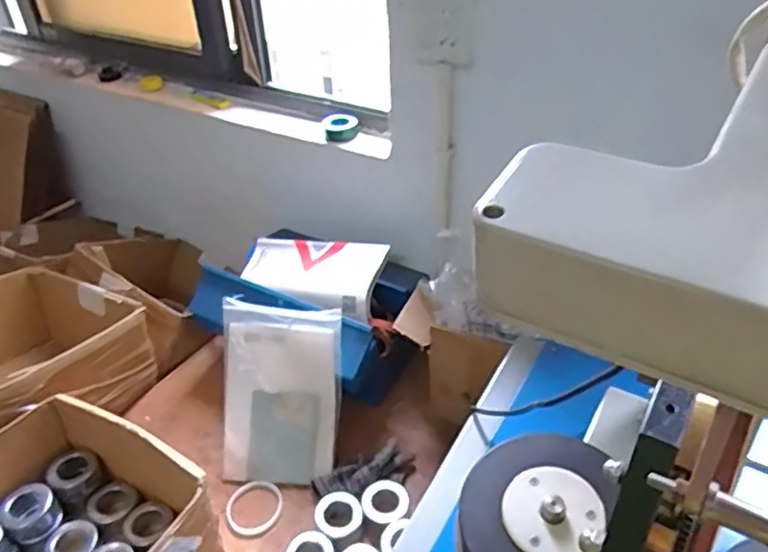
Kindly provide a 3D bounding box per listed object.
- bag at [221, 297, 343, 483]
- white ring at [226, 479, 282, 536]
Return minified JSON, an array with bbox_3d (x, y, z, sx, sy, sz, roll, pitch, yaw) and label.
[{"bbox_3d":[-0.165,0.185,0.990,0.186,0.273,0.021,3,0,4],"label":"bag"},{"bbox_3d":[-0.198,0.351,0.955,0.082,0.009,0.084,-2,37,1],"label":"white ring"}]

